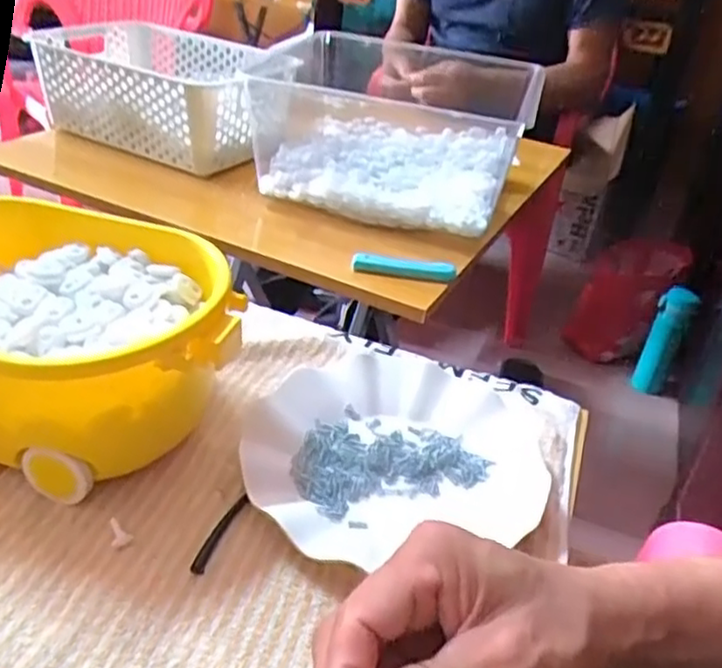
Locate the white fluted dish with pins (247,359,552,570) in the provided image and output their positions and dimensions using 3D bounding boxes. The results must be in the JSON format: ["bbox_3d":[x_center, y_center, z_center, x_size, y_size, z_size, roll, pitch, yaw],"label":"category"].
[{"bbox_3d":[0.021,0.071,0.436,0.188,0.022,0.158,-8,36,-21],"label":"white fluted dish with pins"}]

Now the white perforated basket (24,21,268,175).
[{"bbox_3d":[-0.249,-0.311,0.893,0.312,0.111,0.213,24,37,24],"label":"white perforated basket"}]

